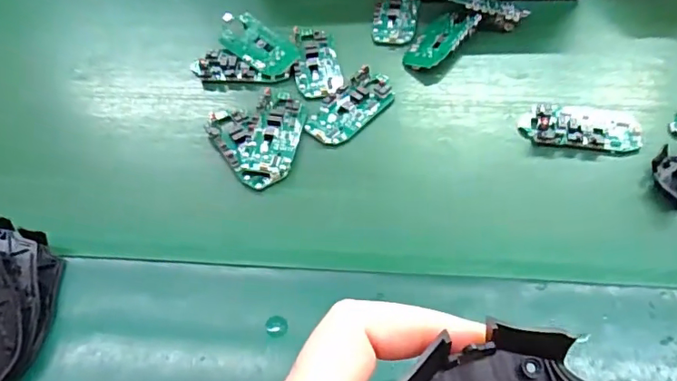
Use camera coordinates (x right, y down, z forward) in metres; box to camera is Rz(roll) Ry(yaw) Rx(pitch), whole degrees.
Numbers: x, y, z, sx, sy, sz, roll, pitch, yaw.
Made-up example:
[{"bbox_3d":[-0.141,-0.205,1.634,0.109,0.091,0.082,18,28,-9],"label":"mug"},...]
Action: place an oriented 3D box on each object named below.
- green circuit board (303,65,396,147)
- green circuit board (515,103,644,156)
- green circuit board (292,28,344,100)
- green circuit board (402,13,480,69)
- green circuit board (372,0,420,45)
[{"bbox_3d":[0.011,-0.081,0.465,0.048,0.012,0.095,35,64,24],"label":"green circuit board"},{"bbox_3d":[0.211,-0.056,0.440,0.098,0.010,0.048,4,55,6],"label":"green circuit board"},{"bbox_3d":[-0.022,-0.129,0.500,0.046,0.011,0.092,-9,55,-3],"label":"green circuit board"},{"bbox_3d":[0.102,-0.151,0.509,0.046,0.013,0.088,23,61,38],"label":"green circuit board"},{"bbox_3d":[0.062,-0.192,0.540,0.045,0.009,0.092,7,55,8],"label":"green circuit board"}]

